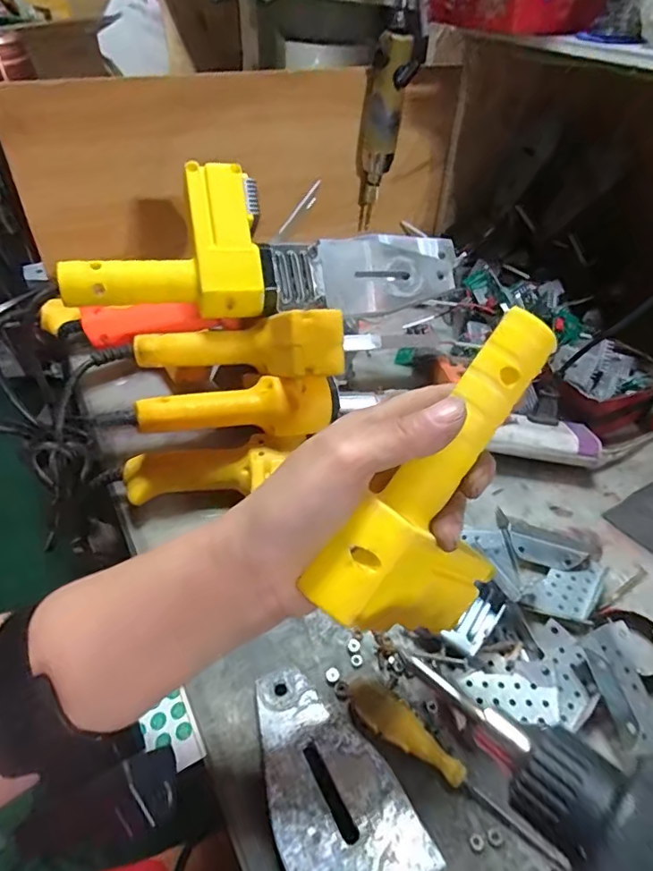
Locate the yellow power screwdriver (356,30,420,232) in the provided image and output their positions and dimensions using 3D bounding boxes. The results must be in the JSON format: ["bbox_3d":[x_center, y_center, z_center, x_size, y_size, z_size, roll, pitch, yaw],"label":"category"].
[{"bbox_3d":[0.071,-0.370,0.637,0.059,0.205,0.043,3,43,1],"label":"yellow power screwdriver"}]

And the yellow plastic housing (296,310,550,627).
[{"bbox_3d":[0.037,0.026,0.227,0.104,0.155,0.045,-13,29,-35],"label":"yellow plastic housing"}]

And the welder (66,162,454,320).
[{"bbox_3d":[-0.040,-0.158,0.439,0.336,0.114,0.052,-1,6,-22],"label":"welder"}]

